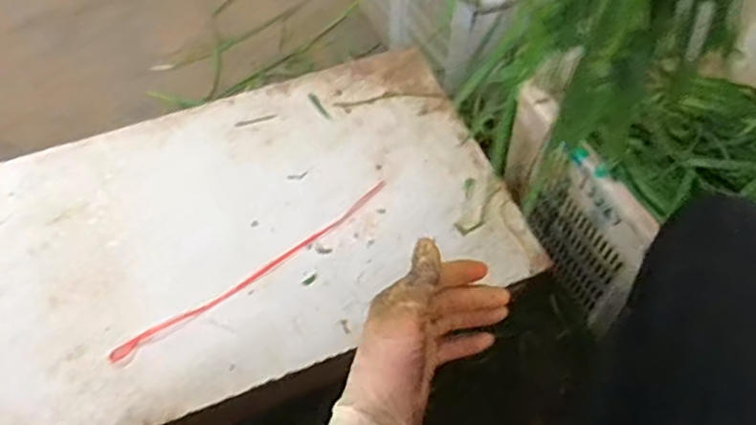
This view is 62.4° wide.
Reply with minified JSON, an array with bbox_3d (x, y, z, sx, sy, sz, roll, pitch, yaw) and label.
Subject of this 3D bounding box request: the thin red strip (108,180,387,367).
[{"bbox_3d":[-0.135,0.062,0.725,0.368,0.007,0.023,-34,69,-21],"label":"thin red strip"}]

